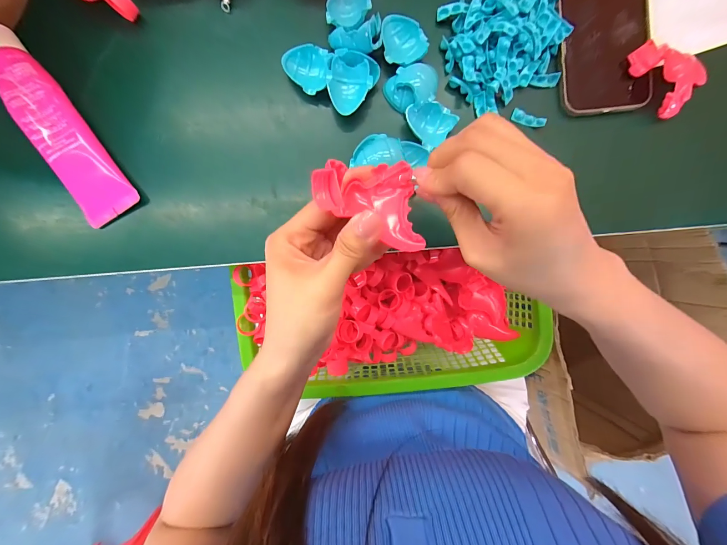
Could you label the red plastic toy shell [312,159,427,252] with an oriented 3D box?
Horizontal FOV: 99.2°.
[{"bbox_3d":[0.005,-0.039,0.192,0.060,0.035,0.056,-10,93,0],"label":"red plastic toy shell"}]

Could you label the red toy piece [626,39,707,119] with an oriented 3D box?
[{"bbox_3d":[0.260,-0.169,0.267,0.030,0.030,0.065,-36,92,1],"label":"red toy piece"}]

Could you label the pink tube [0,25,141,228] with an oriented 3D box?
[{"bbox_3d":[-0.268,-0.123,0.264,0.045,0.025,0.170,-36,92,1],"label":"pink tube"}]

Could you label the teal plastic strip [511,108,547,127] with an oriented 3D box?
[{"bbox_3d":[0.151,-0.140,0.283,0.029,0.004,0.010,24,123,8],"label":"teal plastic strip"}]

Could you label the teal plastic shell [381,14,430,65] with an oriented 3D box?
[{"bbox_3d":[0.037,-0.203,0.273,0.038,0.012,0.042,-4,93,0],"label":"teal plastic shell"}]

